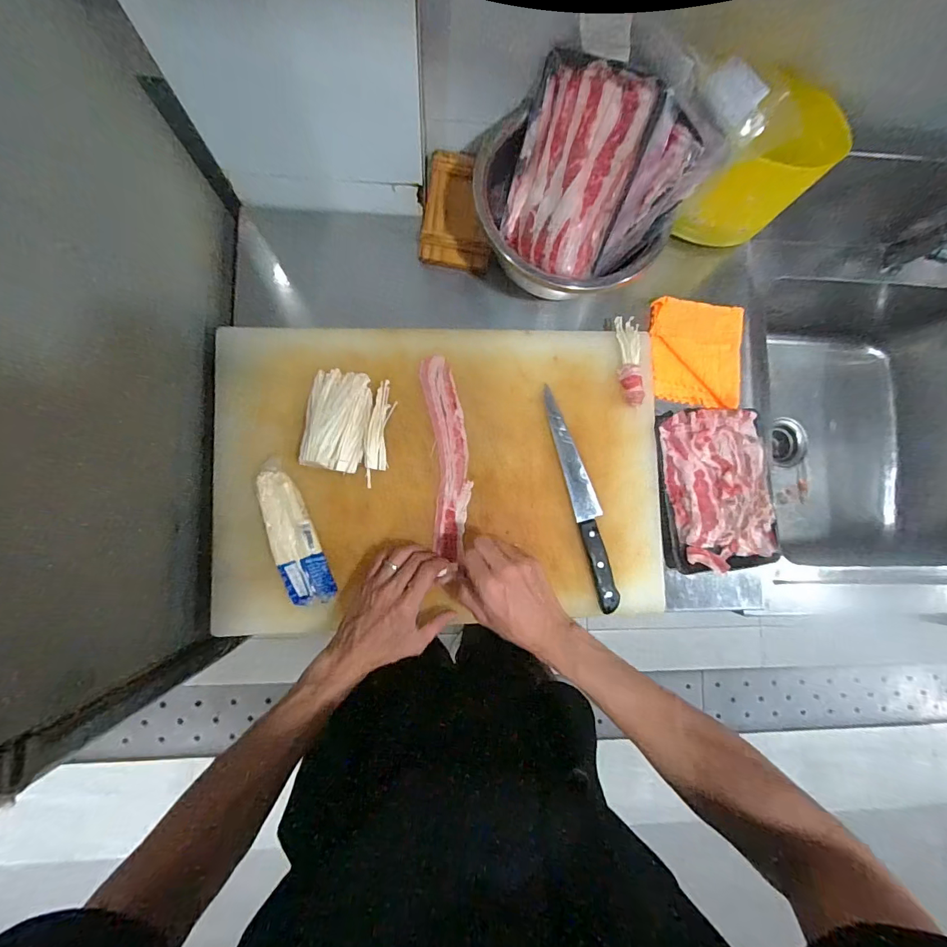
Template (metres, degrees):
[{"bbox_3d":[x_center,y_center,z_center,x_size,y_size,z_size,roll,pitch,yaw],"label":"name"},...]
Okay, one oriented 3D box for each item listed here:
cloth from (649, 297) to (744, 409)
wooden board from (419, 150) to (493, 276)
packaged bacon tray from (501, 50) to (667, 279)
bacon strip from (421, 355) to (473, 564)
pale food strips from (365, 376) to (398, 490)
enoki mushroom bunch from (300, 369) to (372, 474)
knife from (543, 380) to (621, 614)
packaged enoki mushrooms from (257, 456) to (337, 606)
[{"bbox_3d":[0.325,-0.175,0.650,0.132,0.017,0.149,6,85,-4],"label":"cloth"},{"bbox_3d":[-0.020,-0.382,0.639,0.097,0.027,0.169,6,85,-4],"label":"wooden board"},{"bbox_3d":[0.115,-0.370,0.549,0.159,0.208,0.022,37,41,21],"label":"packaged bacon tray"},{"bbox_3d":[-0.033,-0.024,0.592,0.052,0.006,0.263,-5,86,-5],"label":"bacon strip"},{"bbox_3d":[-0.123,-0.053,0.585,0.030,0.011,0.137,7,85,-4],"label":"pale food strips"},{"bbox_3d":[-0.174,-0.068,0.567,0.073,0.037,0.126,10,84,-4],"label":"enoki mushroom bunch"},{"bbox_3d":[0.149,0.032,0.598,0.035,0.019,0.302,-13,86,-6],"label":"knife"},{"bbox_3d":[-0.226,0.073,0.551,0.053,0.023,0.182,-22,87,-6],"label":"packaged enoki mushrooms"}]

